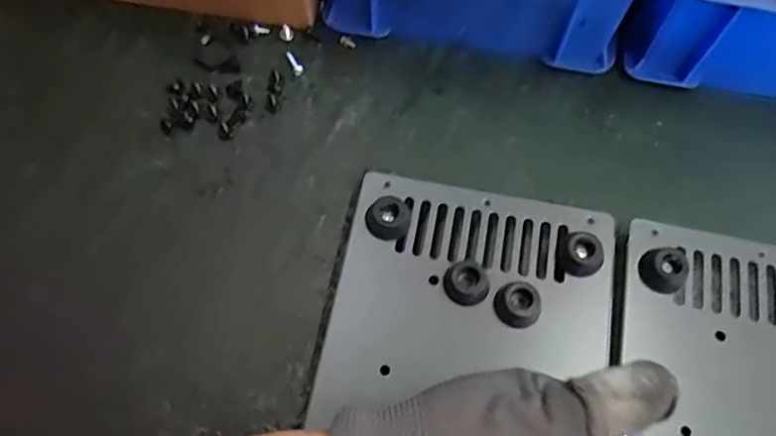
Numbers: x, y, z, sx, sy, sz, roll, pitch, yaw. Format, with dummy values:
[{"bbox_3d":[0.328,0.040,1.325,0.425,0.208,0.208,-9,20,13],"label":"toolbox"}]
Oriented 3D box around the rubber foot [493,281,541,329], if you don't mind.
[{"bbox_3d":[0.069,0.047,0.324,0.024,0.015,0.022,23,68,9],"label":"rubber foot"}]

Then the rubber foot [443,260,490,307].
[{"bbox_3d":[0.042,0.036,0.330,0.022,0.014,0.021,0,67,0],"label":"rubber foot"}]

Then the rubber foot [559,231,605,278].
[{"bbox_3d":[0.108,0.020,0.335,0.022,0.014,0.021,0,67,0],"label":"rubber foot"}]

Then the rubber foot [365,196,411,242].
[{"bbox_3d":[0.000,0.000,0.344,0.023,0.013,0.022,0,67,0],"label":"rubber foot"}]

